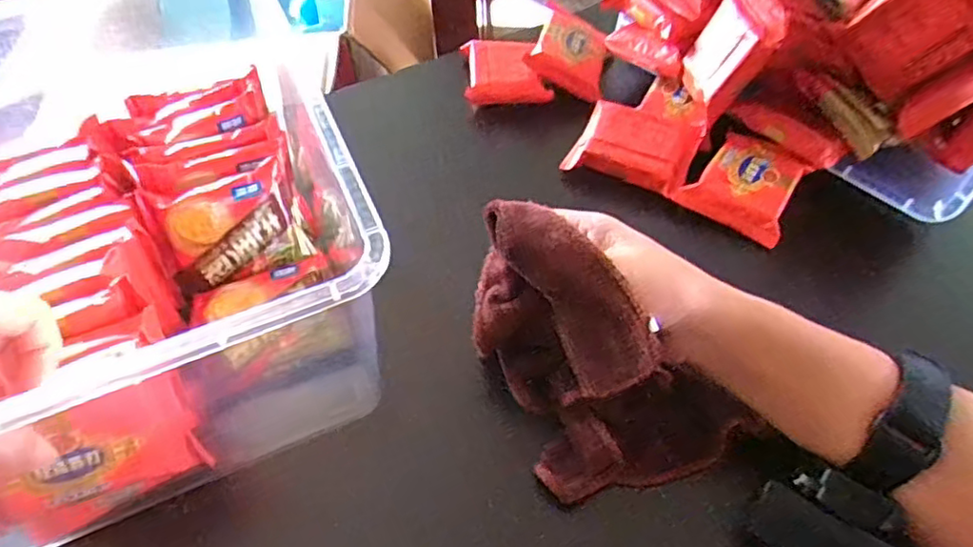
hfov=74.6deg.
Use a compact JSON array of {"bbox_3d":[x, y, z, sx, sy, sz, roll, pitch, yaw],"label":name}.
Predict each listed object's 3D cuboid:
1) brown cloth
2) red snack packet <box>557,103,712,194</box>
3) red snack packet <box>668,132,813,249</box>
[{"bbox_3d":[0.060,0.038,0.337,0.105,0.115,0.123,-19,55,-11],"label":"brown cloth"},{"bbox_3d":[0.112,-0.096,0.485,0.086,0.023,0.069,22,57,18],"label":"red snack packet"},{"bbox_3d":[0.190,-0.068,0.459,0.070,0.015,0.085,30,60,23],"label":"red snack packet"}]

